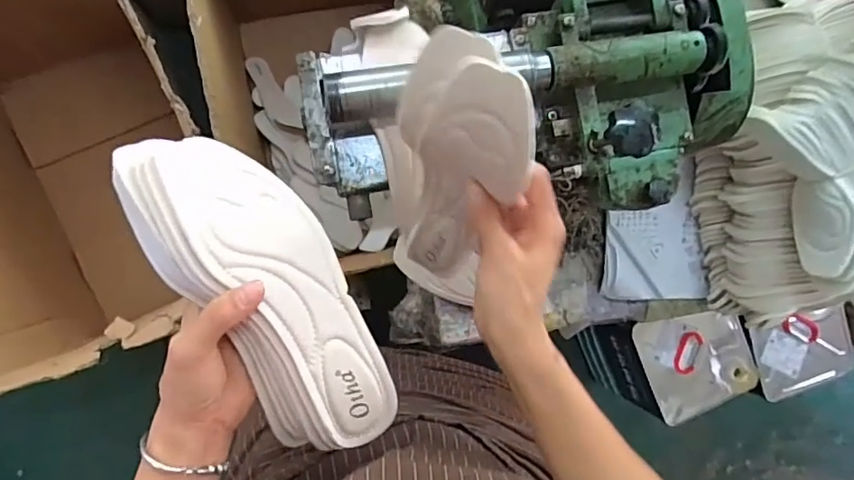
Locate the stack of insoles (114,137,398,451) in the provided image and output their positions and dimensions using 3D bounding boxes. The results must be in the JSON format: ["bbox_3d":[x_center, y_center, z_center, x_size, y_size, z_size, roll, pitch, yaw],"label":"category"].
[{"bbox_3d":[-0.097,0.033,0.326,0.090,0.039,0.222,-33,101,-7],"label":"stack of insoles"}]

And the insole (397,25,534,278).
[{"bbox_3d":[0.021,-0.039,0.374,0.083,0.217,0.021,26,58,11],"label":"insole"}]

